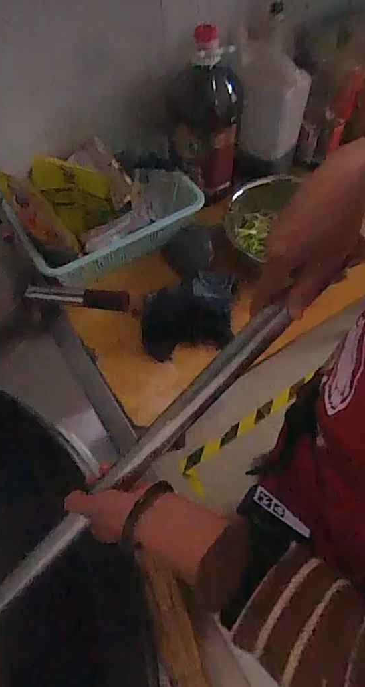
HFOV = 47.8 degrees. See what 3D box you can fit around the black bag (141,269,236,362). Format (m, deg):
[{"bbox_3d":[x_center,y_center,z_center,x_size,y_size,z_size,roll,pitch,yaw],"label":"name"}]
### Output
[{"bbox_3d":[0.009,-0.060,0.803,0.201,0.073,0.143,-13,62,-5],"label":"black bag"}]

